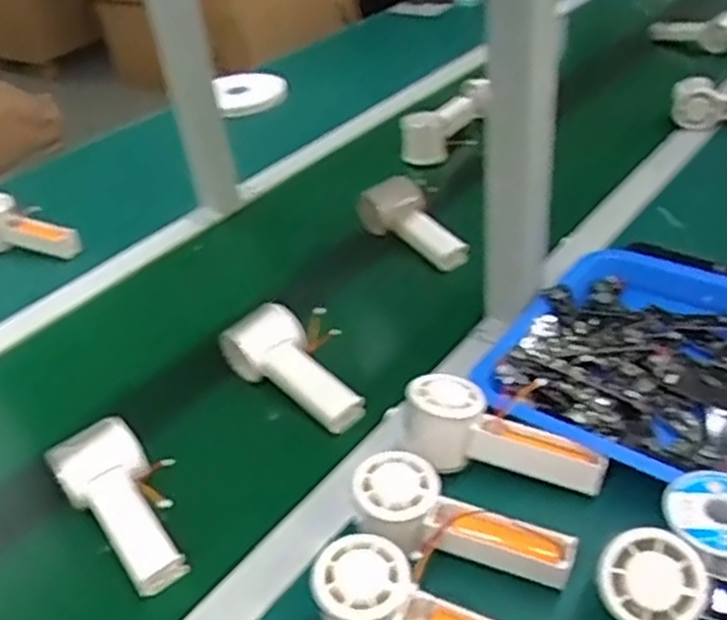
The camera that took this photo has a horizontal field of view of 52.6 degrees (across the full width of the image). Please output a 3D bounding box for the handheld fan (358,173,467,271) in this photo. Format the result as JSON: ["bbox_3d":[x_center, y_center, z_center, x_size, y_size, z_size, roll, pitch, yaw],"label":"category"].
[{"bbox_3d":[0.064,-0.098,0.847,0.059,0.052,0.155,-30,55,-28],"label":"handheld fan"}]

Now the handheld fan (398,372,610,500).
[{"bbox_3d":[0.103,0.101,0.559,0.149,0.059,0.052,21,43,12],"label":"handheld fan"}]

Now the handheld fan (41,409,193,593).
[{"bbox_3d":[-0.178,0.143,0.558,0.073,0.060,0.138,-28,42,-26],"label":"handheld fan"}]

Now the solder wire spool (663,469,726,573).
[{"bbox_3d":[0.220,0.132,0.455,0.063,0.030,0.070,21,45,32],"label":"solder wire spool"}]

